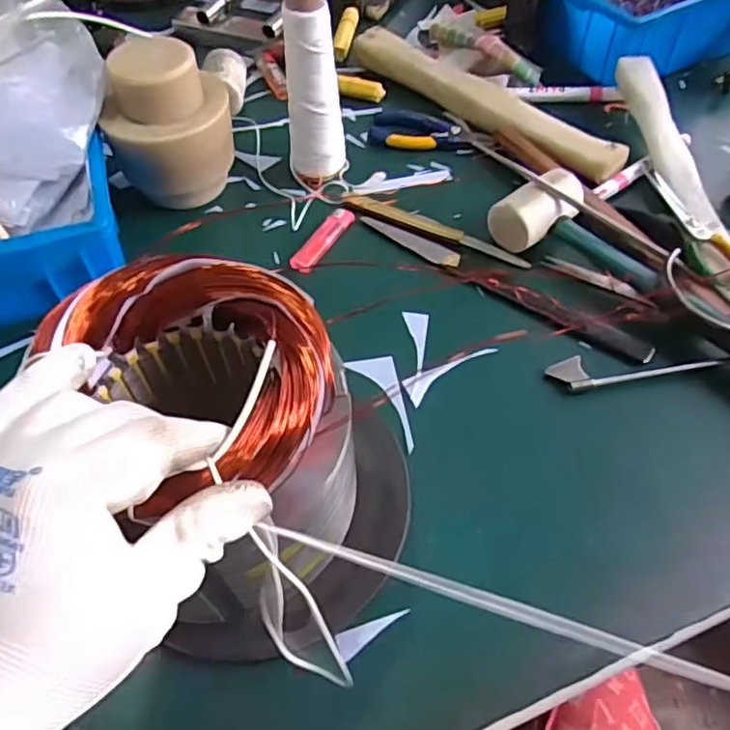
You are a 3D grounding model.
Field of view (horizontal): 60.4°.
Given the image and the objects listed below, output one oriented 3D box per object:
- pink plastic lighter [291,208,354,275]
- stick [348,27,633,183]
[{"bbox_3d":[-0.037,-0.112,0.559,0.023,0.009,0.081,25,57,18],"label":"pink plastic lighter"},{"bbox_3d":[0.116,-0.280,0.659,0.035,0.030,0.340,-36,60,-24],"label":"stick"}]

